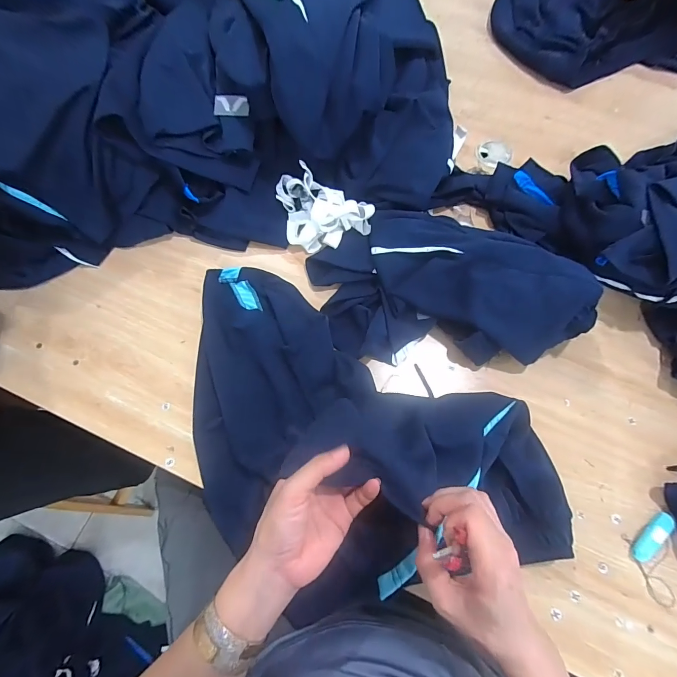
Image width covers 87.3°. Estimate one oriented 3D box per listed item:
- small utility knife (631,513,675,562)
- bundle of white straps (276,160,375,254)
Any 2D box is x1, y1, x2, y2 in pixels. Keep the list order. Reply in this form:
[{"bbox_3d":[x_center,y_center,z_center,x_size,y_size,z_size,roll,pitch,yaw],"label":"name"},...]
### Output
[{"bbox_3d":[0.381,0.238,0.428,0.070,0.009,0.020,-43,76,-13],"label":"small utility knife"},{"bbox_3d":[-0.021,-0.208,0.563,0.137,0.056,0.111,-17,72,-6],"label":"bundle of white straps"}]

